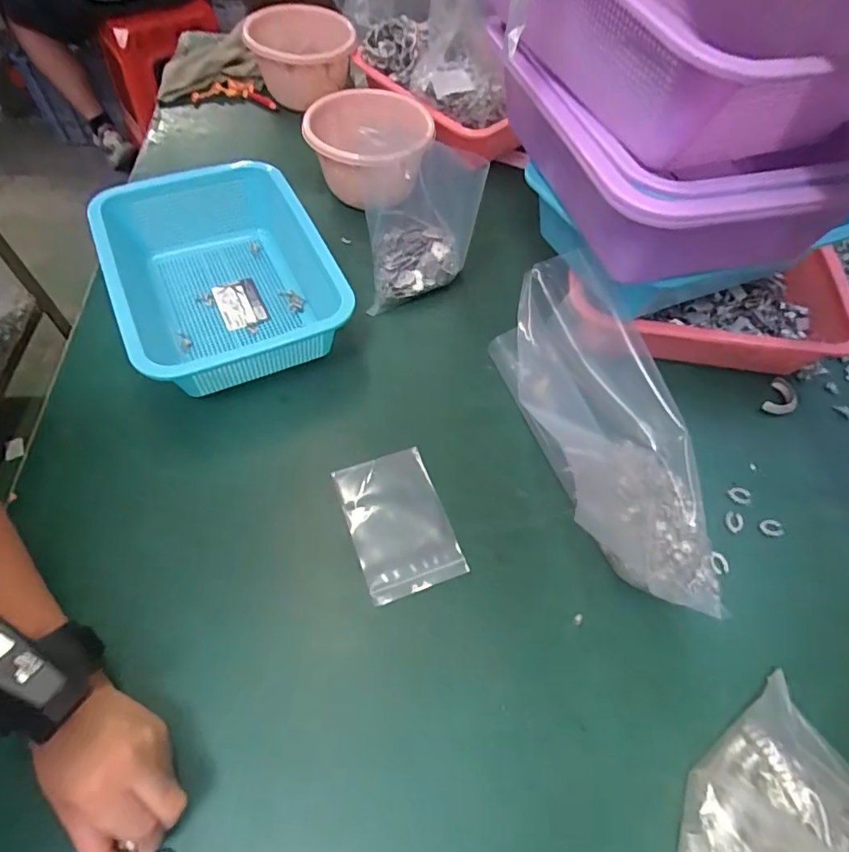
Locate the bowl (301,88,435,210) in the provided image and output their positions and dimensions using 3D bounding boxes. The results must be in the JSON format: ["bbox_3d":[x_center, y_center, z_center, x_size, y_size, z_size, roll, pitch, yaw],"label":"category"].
[{"bbox_3d":[-0.070,-0.335,0.649,0.150,0.080,0.142,1,57,-1],"label":"bowl"}]

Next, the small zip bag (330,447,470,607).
[{"bbox_3d":[-0.023,0.079,0.445,0.079,0.008,0.120,-17,59,-12],"label":"small zip bag"}]

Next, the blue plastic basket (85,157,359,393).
[{"bbox_3d":[-0.198,-0.144,0.535,0.193,0.089,0.258,-24,60,-16],"label":"blue plastic basket"}]

